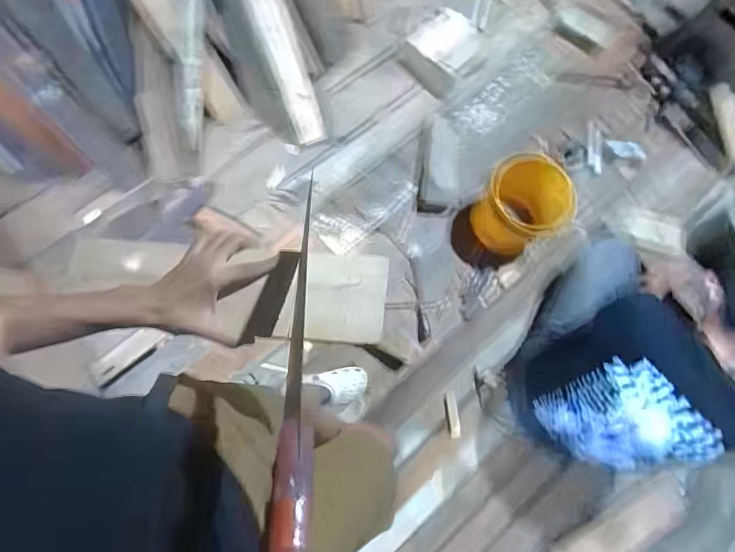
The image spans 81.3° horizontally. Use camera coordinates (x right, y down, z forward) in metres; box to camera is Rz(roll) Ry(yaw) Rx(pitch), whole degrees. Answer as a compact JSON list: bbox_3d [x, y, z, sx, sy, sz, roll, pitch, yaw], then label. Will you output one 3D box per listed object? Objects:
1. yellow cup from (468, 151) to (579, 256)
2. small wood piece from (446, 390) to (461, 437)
[{"bbox_3d":[0.533,-0.241,1.437,0.285,0.212,0.299,33,75,6],"label":"yellow cup"},{"bbox_3d":[0.239,0.384,1.197,0.028,0.028,0.127,-2,55,0],"label":"small wood piece"}]

